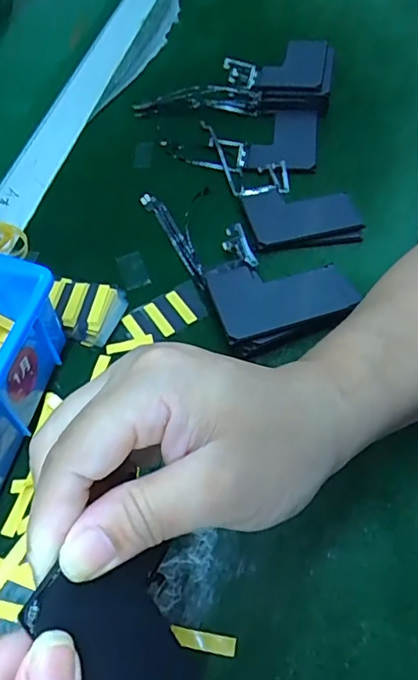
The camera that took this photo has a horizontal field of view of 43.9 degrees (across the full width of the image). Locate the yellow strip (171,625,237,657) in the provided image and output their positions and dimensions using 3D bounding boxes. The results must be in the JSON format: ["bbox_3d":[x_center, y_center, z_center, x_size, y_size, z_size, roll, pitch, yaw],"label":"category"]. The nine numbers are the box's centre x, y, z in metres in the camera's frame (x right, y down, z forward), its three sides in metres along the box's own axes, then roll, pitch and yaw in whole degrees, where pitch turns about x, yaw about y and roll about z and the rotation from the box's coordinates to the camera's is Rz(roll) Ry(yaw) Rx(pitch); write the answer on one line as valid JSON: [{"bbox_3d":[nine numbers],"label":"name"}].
[{"bbox_3d":[-0.002,0.134,0.232,0.029,0.004,0.007,7,55,10],"label":"yellow strip"}]

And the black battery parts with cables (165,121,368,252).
[{"bbox_3d":[0.039,-0.122,0.400,0.077,0.009,0.169,-27,57,-14],"label":"black battery parts with cables"}]

